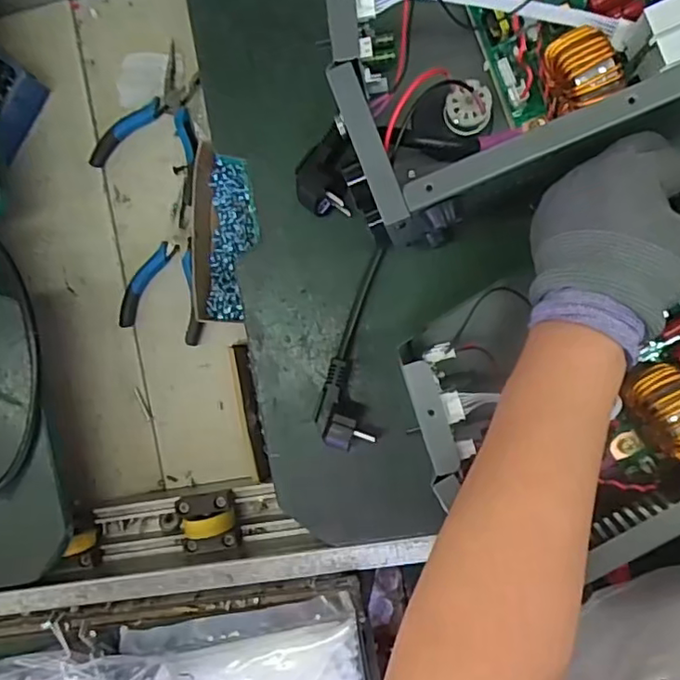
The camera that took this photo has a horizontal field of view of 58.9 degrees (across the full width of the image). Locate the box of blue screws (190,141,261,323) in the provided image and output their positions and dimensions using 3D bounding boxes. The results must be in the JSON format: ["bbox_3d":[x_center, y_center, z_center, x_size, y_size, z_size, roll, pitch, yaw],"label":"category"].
[{"bbox_3d":[-0.113,-0.100,0.585,0.053,0.034,0.162,1,93,7],"label":"box of blue screws"}]

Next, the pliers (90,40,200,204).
[{"bbox_3d":[-0.176,-0.217,0.594,0.114,0.022,0.131,23,96,5],"label":"pliers"}]

